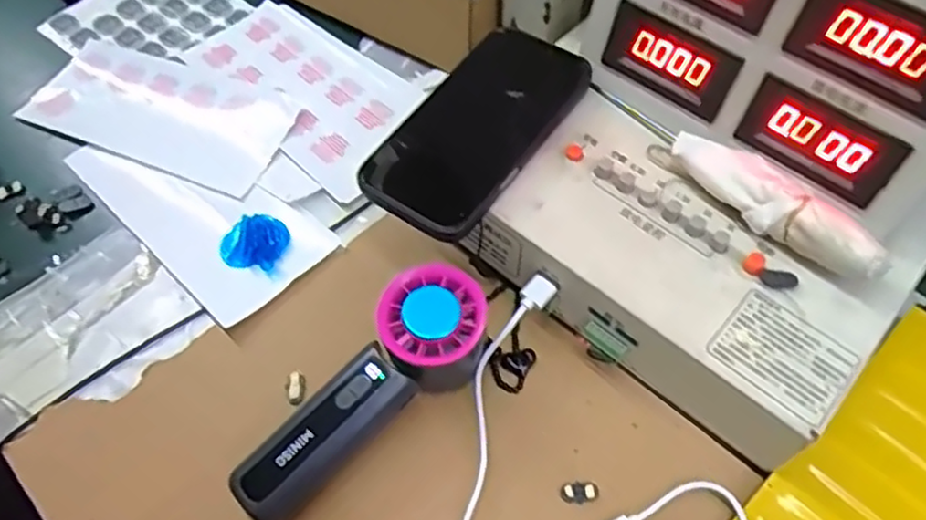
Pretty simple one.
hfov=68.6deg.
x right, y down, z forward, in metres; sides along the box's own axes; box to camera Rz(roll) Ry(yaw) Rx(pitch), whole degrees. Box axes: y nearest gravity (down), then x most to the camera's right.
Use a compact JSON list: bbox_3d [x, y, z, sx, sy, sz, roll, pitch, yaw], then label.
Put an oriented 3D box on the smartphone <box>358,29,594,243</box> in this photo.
[{"bbox_3d":[0.008,-0.075,0.397,0.072,0.009,0.133,38,99,-17],"label":"smartphone"}]

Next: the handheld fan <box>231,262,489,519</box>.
[{"bbox_3d":[-0.050,0.069,0.349,0.155,0.033,0.058,-45,66,-7],"label":"handheld fan"}]

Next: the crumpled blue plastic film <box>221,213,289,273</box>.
[{"bbox_3d":[-0.133,-0.009,0.435,0.034,0.025,0.037,-1,59,2],"label":"crumpled blue plastic film"}]

